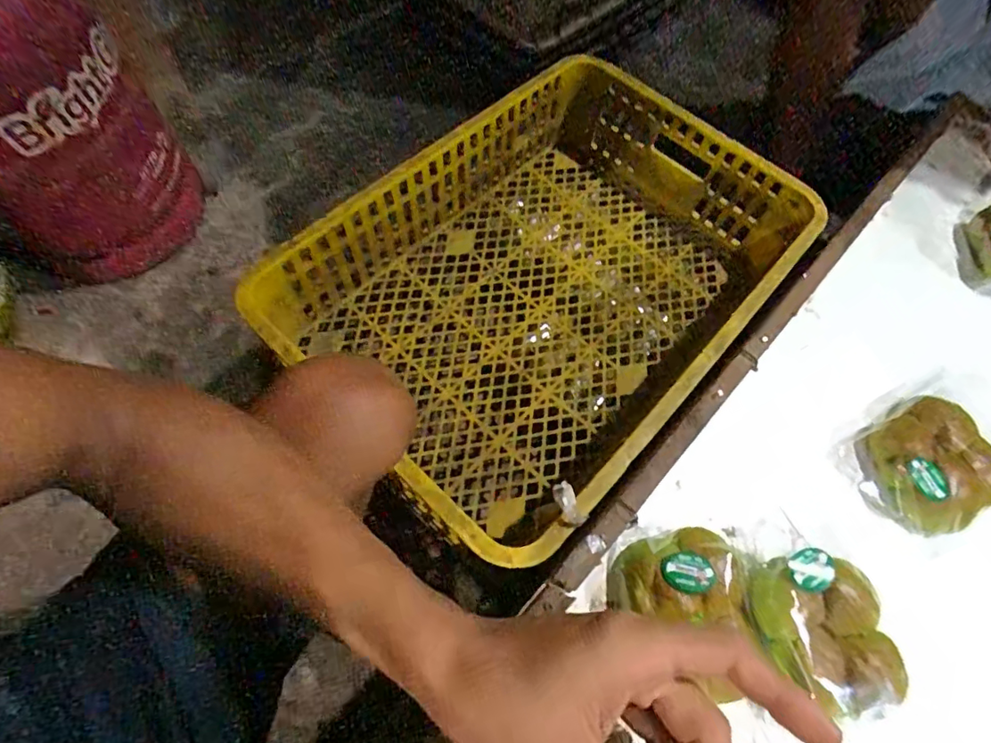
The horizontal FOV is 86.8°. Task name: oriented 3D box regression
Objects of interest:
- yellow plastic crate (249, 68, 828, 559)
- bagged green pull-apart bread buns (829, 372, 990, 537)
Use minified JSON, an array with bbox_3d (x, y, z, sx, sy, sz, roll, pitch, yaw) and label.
[{"bbox_3d":[0.085,-0.132,0.669,0.439,0.149,0.639,41,69,15],"label":"yellow plastic crate"},{"bbox_3d":[0.408,0.074,0.485,0.157,0.041,0.115,-28,69,-15],"label":"bagged green pull-apart bread buns"}]

